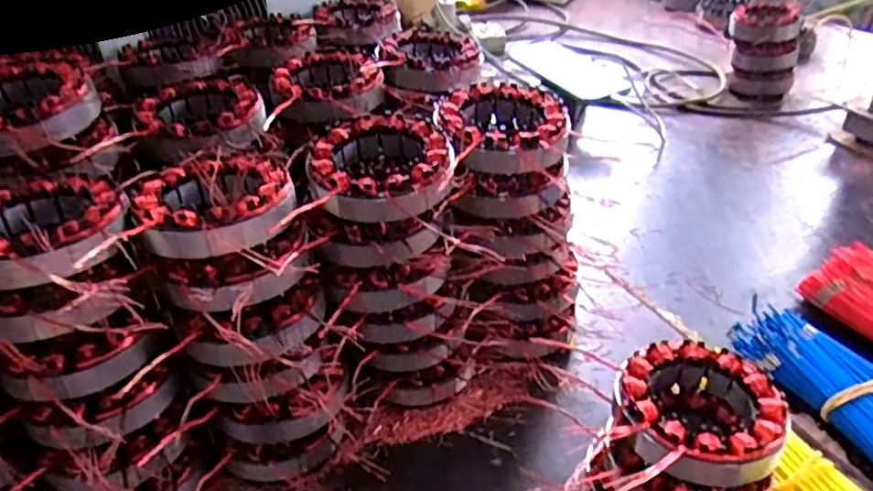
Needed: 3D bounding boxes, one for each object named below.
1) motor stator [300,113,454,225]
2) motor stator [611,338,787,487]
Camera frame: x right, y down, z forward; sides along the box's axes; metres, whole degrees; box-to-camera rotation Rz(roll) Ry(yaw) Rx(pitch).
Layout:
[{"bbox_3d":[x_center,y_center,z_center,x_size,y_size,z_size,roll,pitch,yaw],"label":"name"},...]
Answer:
[{"bbox_3d":[-0.033,-0.043,0.398,0.087,0.034,0.093,-8,36,-13],"label":"motor stator"},{"bbox_3d":[0.143,0.097,0.365,0.084,0.045,0.087,16,37,20],"label":"motor stator"}]

